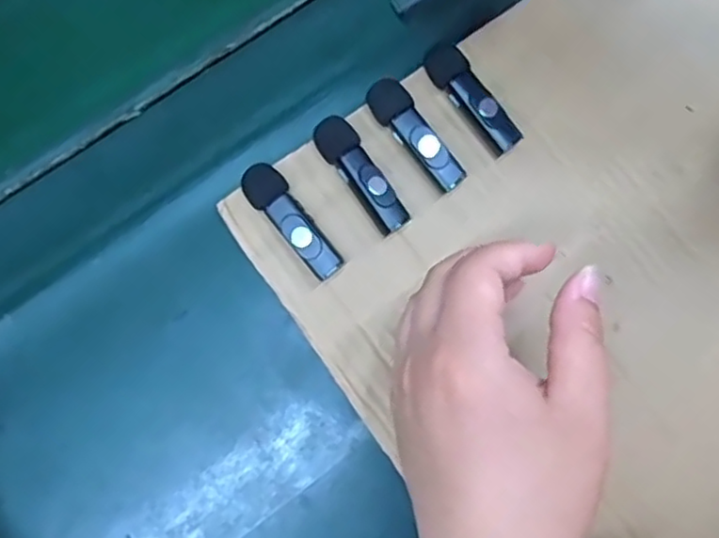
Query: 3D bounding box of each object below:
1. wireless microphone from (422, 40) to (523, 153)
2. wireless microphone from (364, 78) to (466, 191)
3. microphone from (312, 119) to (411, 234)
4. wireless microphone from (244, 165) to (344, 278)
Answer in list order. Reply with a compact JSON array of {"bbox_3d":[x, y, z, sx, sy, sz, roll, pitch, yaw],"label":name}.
[{"bbox_3d":[0.057,-0.087,0.341,0.018,0.018,0.064,-39,81,-8],"label":"wireless microphone"},{"bbox_3d":[0.029,-0.067,0.336,0.019,0.019,0.063,-42,82,-8],"label":"wireless microphone"},{"bbox_3d":[0.001,-0.046,0.332,0.019,0.018,0.064,-36,81,-8],"label":"microphone"},{"bbox_3d":[-0.033,-0.023,0.325,0.019,0.018,0.063,-38,81,-8],"label":"wireless microphone"}]

